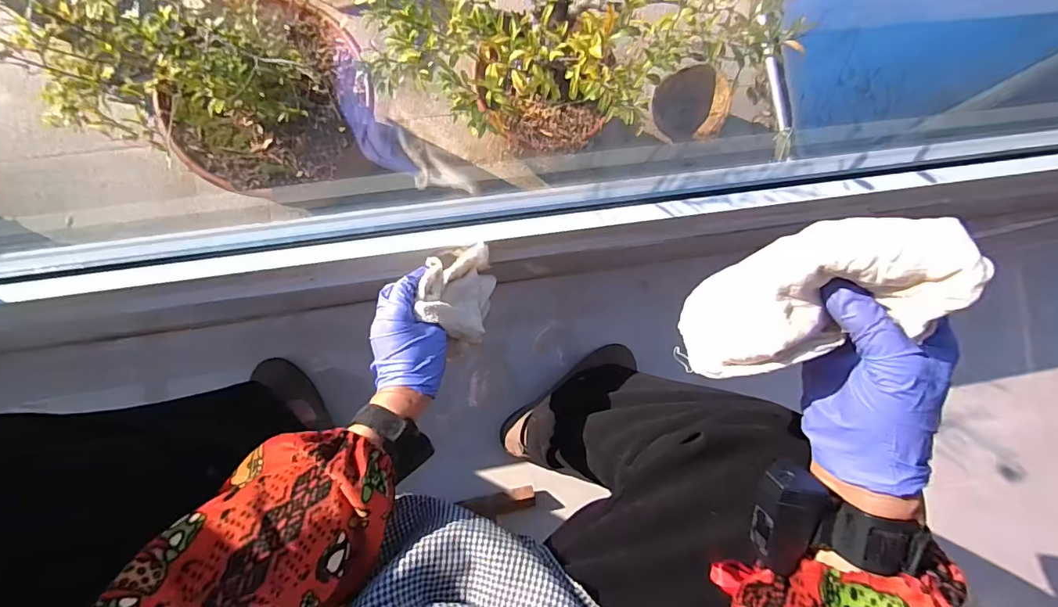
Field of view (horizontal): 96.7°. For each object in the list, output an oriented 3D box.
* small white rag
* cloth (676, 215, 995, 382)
[{"bbox_3d":[-0.076,-0.013,0.515,0.074,0.094,0.108,-1,85,-5],"label":"small white rag"},{"bbox_3d":[0.167,-0.005,0.283,0.047,0.156,0.072,-21,86,-51],"label":"cloth"}]

